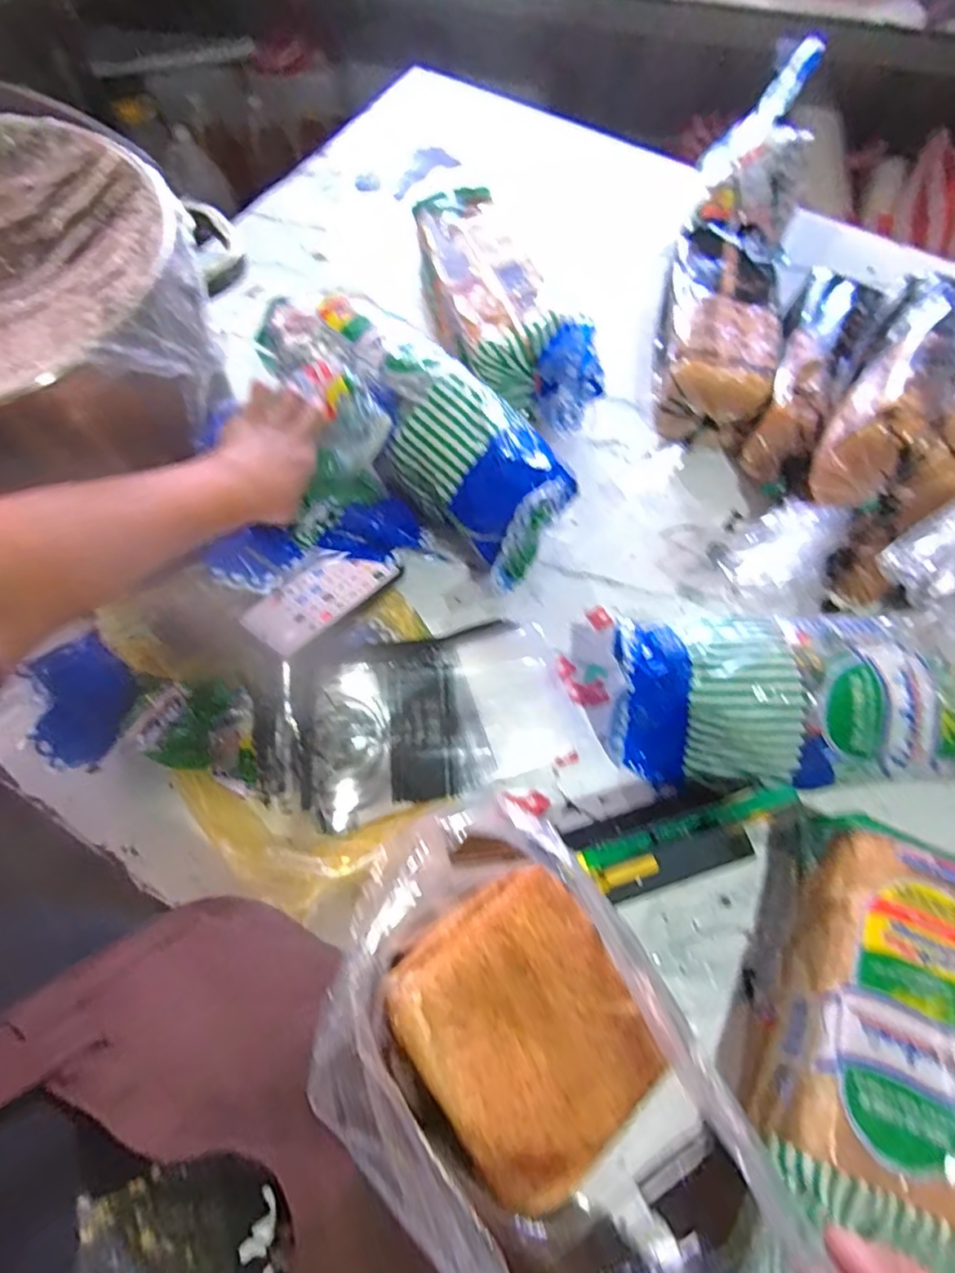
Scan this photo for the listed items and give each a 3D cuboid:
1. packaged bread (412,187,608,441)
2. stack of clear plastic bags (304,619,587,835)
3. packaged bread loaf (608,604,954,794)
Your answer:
[{"bbox_3d":[0.020,-0.378,0.738,0.116,0.100,0.359,-22,69,-11],"label":"packaged bread"},{"bbox_3d":[-0.035,0.076,0.590,0.250,0.014,0.146,-15,78,-16],"label":"stack of clear plastic bags"},{"bbox_3d":[0.302,0.060,0.551,0.362,0.135,0.146,-2,67,-3],"label":"packaged bread loaf"}]

